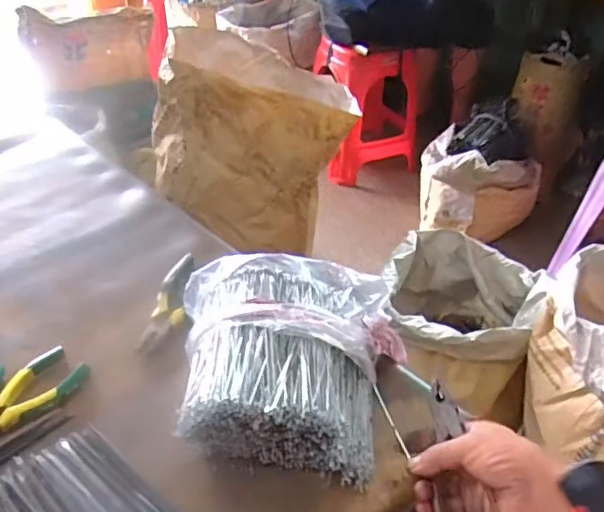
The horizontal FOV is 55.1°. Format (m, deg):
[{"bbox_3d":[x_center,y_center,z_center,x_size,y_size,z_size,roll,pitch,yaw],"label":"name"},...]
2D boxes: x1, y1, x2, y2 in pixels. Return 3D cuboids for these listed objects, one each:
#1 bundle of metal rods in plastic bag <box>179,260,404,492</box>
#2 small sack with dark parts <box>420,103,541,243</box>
[{"bbox_3d":[-0.013,0.102,0.554,0.212,0.096,0.207,4,38,2],"label":"bundle of metal rods in plastic bag"},{"bbox_3d":[0.544,-0.265,1.794,0.289,0.339,0.289,-29,48,-33],"label":"small sack with dark parts"}]

